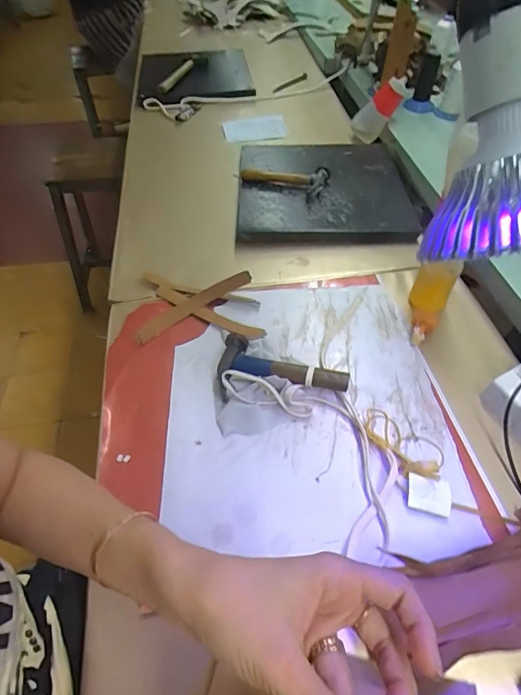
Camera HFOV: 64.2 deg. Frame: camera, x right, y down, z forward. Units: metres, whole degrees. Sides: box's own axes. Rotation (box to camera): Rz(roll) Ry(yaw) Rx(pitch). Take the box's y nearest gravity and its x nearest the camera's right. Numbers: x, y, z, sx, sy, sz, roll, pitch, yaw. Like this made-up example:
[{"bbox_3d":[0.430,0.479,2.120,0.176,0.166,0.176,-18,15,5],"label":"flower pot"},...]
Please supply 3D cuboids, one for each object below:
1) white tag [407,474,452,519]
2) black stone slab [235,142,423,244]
[{"bbox_3d":[0.172,0.151,0.425,0.041,0.005,0.035,10,52,10],"label":"white tag"},{"bbox_3d":[0.112,-0.305,0.781,0.300,0.026,0.320,-1,51,1],"label":"black stone slab"}]

